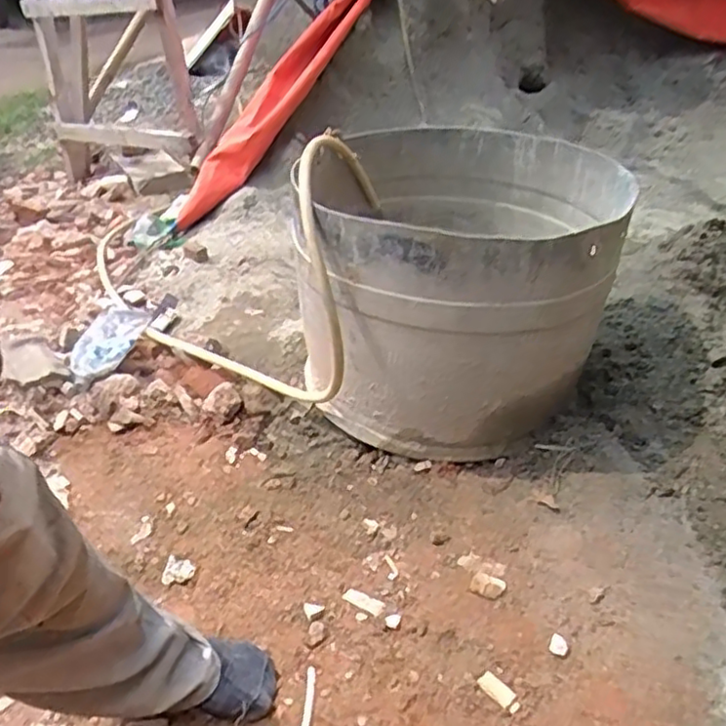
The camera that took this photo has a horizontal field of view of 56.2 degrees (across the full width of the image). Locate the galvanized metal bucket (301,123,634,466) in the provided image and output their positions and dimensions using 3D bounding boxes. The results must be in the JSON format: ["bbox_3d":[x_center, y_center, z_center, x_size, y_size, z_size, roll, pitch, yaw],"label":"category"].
[{"bbox_3d":[0.154,-0.136,1.252,0.517,0.426,0.491,-3,34,2],"label":"galvanized metal bucket"}]

